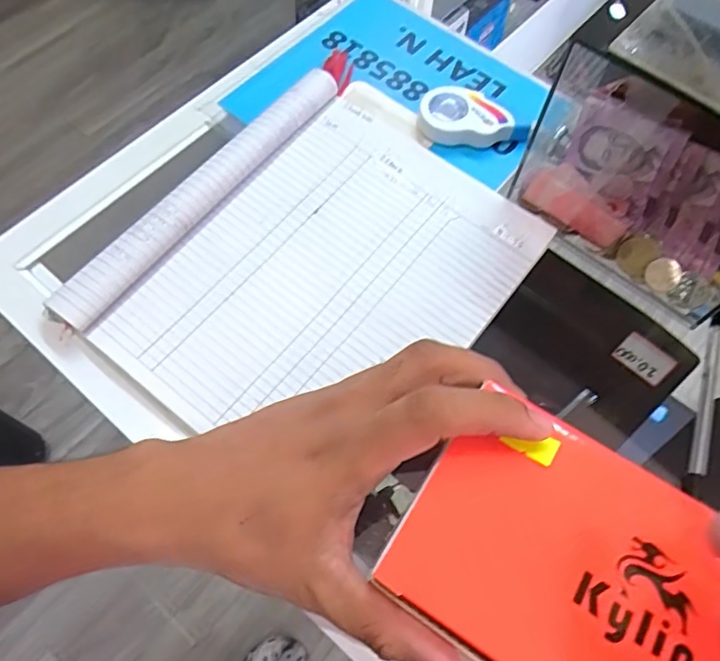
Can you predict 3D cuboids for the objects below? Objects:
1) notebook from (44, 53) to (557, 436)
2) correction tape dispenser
[{"bbox_3d":[-0.019,-0.052,0.363,0.208,0.024,0.273,35,68,14],"label":"notebook"},{"bbox_3d":[0.078,-0.161,0.422,0.068,0.014,0.041,5,64,1],"label":"correction tape dispenser"}]

